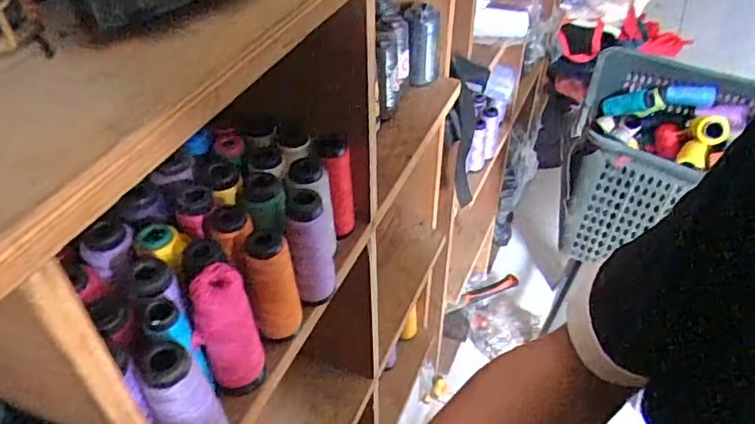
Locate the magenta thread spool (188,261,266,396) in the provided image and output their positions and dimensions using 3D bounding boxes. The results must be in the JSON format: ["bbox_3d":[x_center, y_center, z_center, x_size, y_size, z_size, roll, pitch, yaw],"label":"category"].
[{"bbox_3d":[-0.117,0.097,0.463,0.049,0.122,0.039,-16,45,-17],"label":"magenta thread spool"}]

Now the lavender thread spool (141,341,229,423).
[{"bbox_3d":[-0.137,0.141,0.416,0.043,0.112,0.033,-30,51,-29],"label":"lavender thread spool"}]

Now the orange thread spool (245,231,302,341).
[{"bbox_3d":[-0.088,0.064,0.498,0.038,0.098,0.034,-12,44,-13],"label":"orange thread spool"}]

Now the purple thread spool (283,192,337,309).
[{"bbox_3d":[-0.062,0.034,0.540,0.038,0.107,0.039,0,43,0],"label":"purple thread spool"}]

